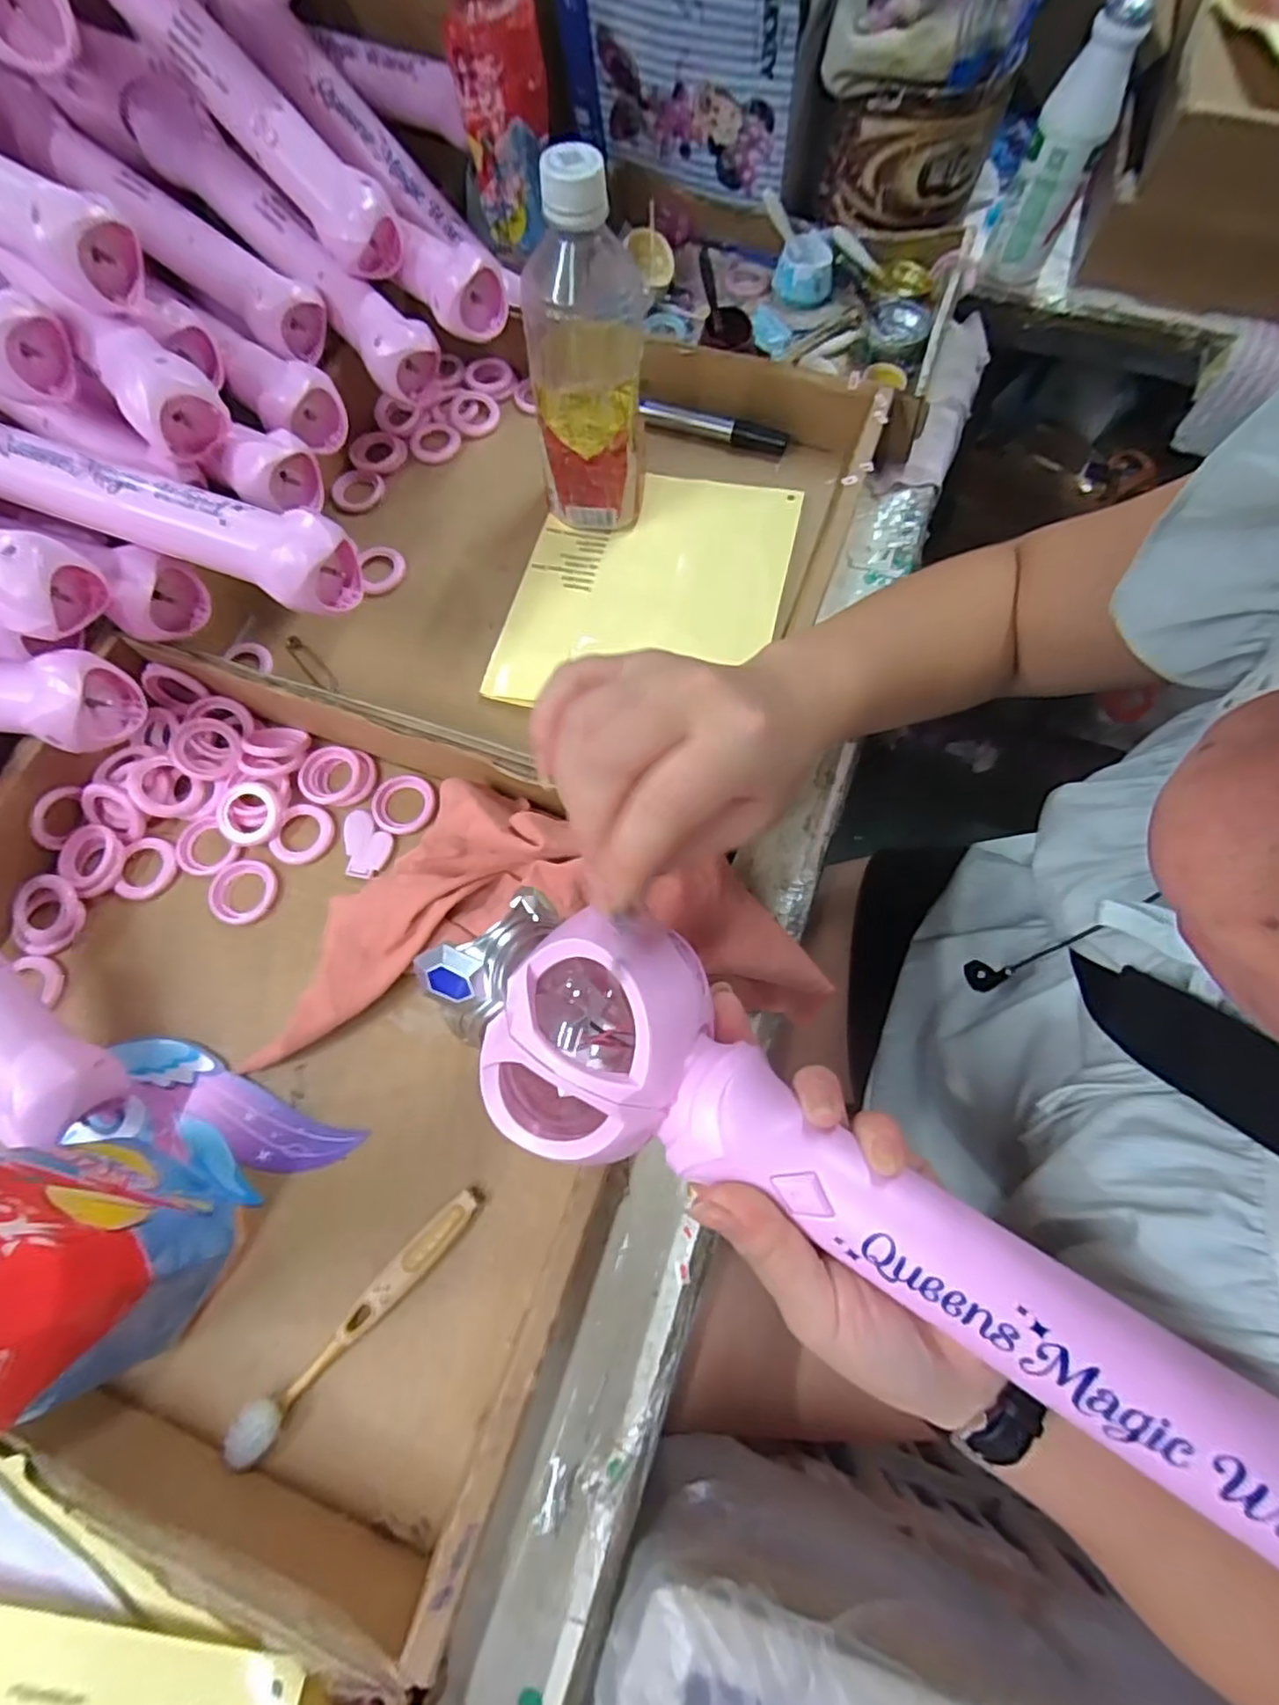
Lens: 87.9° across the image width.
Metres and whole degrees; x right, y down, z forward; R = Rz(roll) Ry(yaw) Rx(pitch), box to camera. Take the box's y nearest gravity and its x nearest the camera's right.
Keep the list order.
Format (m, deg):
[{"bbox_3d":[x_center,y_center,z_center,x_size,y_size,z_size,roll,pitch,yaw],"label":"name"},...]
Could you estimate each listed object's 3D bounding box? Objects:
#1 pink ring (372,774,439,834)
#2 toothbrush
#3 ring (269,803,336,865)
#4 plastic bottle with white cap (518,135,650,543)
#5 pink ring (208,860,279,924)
[{"bbox_3d":[-0.141,-0.030,0.398,0.039,0.005,0.037,0,71,-1],"label":"pink ring"},{"bbox_3d":[-0.127,0.215,0.306,0.018,0.010,0.138,43,76,13],"label":"toothbrush"},{"bbox_3d":[-0.198,-0.011,0.390,0.034,0.004,0.036,0,71,-1],"label":"ring"},{"bbox_3d":[-0.030,-0.288,0.390,0.066,0.181,0.080,-2,71,-1],"label":"plastic bottle with white cap"},{"bbox_3d":[-0.227,0.022,0.378,0.036,0.007,0.037,0,71,-1],"label":"pink ring"}]

